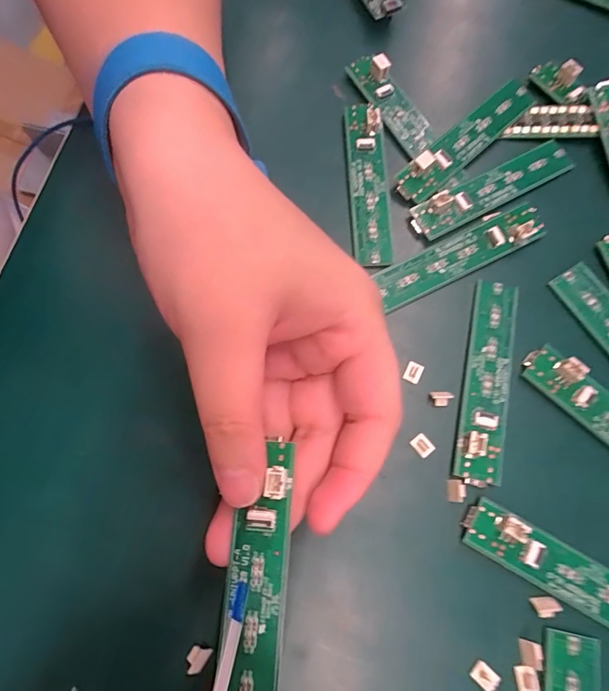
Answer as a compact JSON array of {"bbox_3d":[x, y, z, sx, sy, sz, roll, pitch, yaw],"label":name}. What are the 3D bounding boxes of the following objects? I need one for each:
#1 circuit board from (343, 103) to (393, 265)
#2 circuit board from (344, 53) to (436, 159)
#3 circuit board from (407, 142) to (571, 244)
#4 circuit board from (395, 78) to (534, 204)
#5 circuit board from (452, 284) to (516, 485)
[{"bbox_3d":[0.028,-0.074,0.192,0.016,0.009,0.078,-1,74,-4],"label":"circuit board"},{"bbox_3d":[0.041,-0.117,0.205,0.016,0.012,0.058,-32,78,-12],"label":"circuit board"},{"bbox_3d":[0.085,-0.072,0.194,0.082,0.011,0.019,-28,77,-11],"label":"circuit board"},{"bbox_3d":[0.074,-0.095,0.196,0.080,0.012,0.016,-41,80,-13],"label":"circuit board"},{"bbox_3d":[0.072,0.012,0.170,0.017,0.008,0.082,13,73,1],"label":"circuit board"}]

